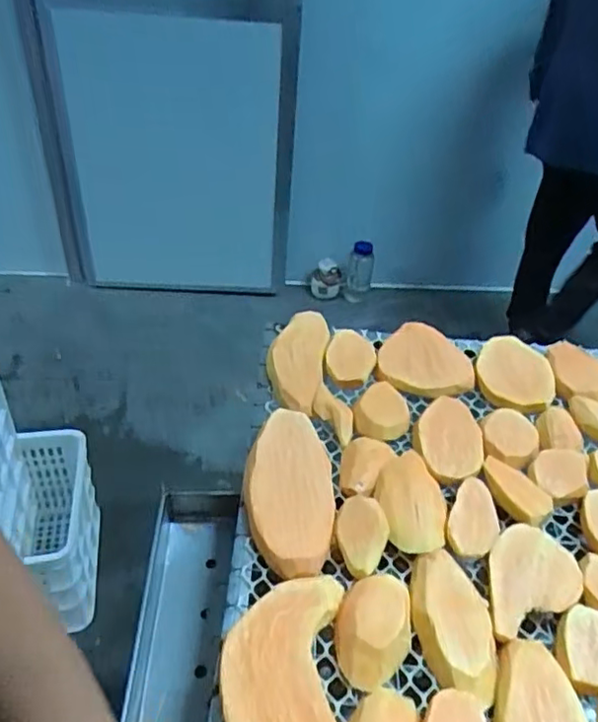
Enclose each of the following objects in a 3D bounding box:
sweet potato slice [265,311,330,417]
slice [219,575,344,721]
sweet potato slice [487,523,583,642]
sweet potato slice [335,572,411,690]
[{"bbox_3d":[-0.003,-0.003,0.734,0.068,0.027,0.149,6,54,2],"label":"sweet potato slice"},{"bbox_3d":[-0.013,0.251,0.457,0.090,0.020,0.197,4,41,0],"label":"slice"},{"bbox_3d":[0.203,0.196,0.551,0.120,0.009,0.076,-28,50,-32],"label":"sweet potato slice"},{"bbox_3d":[0.063,0.217,0.506,0.058,0.028,0.095,15,42,12],"label":"sweet potato slice"}]

